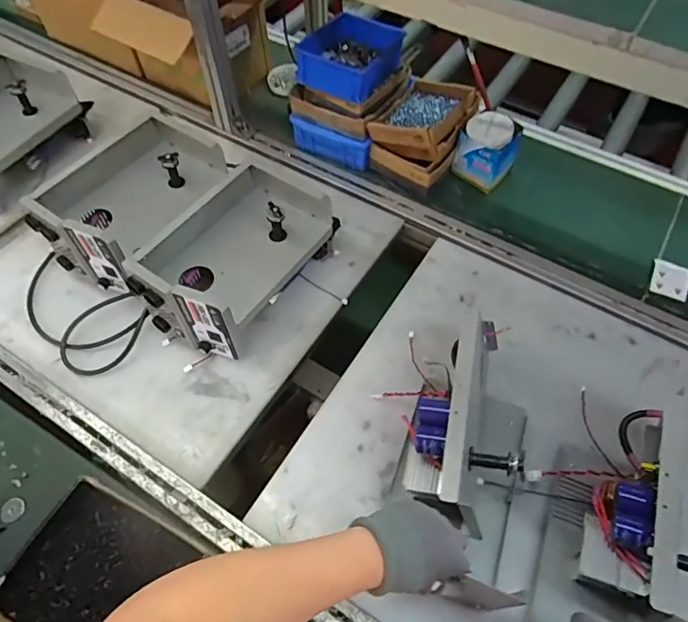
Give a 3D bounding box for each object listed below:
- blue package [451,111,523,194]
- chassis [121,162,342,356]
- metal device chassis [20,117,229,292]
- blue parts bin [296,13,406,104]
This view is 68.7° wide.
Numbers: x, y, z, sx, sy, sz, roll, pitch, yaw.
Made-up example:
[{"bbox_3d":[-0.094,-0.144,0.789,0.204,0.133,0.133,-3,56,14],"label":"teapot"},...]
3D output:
[{"bbox_3d":[0.272,-0.296,0.973,0.112,0.129,0.075,20,59,12],"label":"blue package"},{"bbox_3d":[-0.168,-0.085,0.814,0.178,0.146,0.302,30,62,17],"label":"chassis"},{"bbox_3d":[-0.352,-0.185,0.874,0.202,0.145,0.293,26,61,15],"label":"metal device chassis"},{"bbox_3d":[0.014,-0.478,0.947,0.145,0.067,0.180,27,61,16],"label":"blue parts bin"}]

